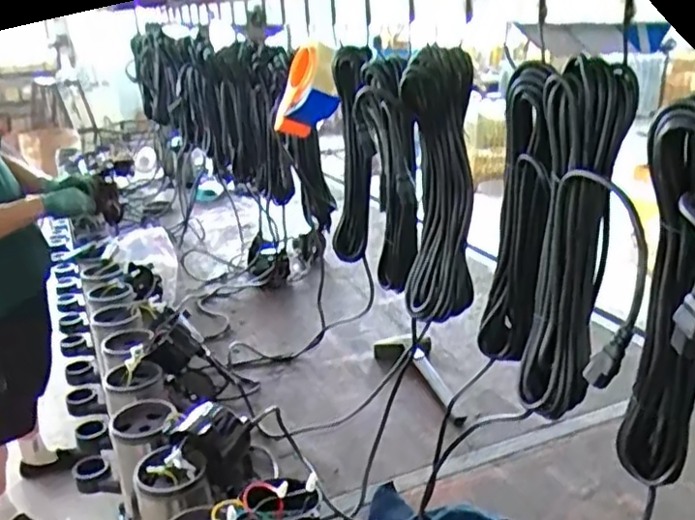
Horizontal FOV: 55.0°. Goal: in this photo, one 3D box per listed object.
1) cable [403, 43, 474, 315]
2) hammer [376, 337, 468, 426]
[{"bbox_3d":[0.116,-0.091,0.850,0.083,0.336,0.045,-1,21,3],"label":"cable"},{"bbox_3d":[0.152,0.237,1.353,0.123,0.048,0.350,-6,21,-11],"label":"hammer"}]

